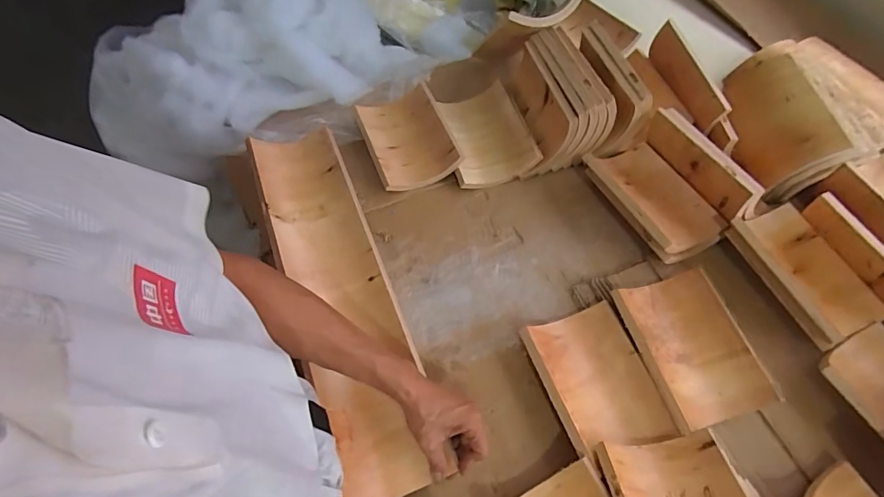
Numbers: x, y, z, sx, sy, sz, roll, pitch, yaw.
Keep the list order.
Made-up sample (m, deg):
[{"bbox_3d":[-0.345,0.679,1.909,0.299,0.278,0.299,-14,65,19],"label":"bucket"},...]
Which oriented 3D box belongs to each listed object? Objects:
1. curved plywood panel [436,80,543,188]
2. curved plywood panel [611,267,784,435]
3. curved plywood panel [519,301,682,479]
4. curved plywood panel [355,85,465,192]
[{"bbox_3d":[0.079,-0.207,0.821,0.139,0.060,0.196,-9,62,-9],"label":"curved plywood panel"},{"bbox_3d":[0.339,0.135,0.625,0.135,0.050,0.197,-14,62,-12],"label":"curved plywood panel"},{"bbox_3d":[0.204,0.176,0.608,0.143,0.038,0.189,-16,63,-13],"label":"curved plywood panel"},{"bbox_3d":[-0.062,-0.201,0.814,0.146,0.062,0.196,-16,63,-12],"label":"curved plywood panel"}]

